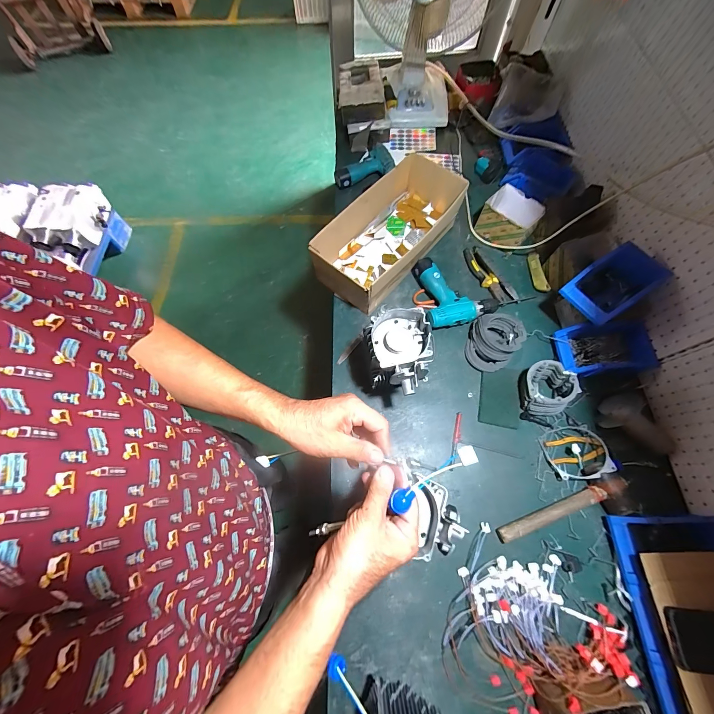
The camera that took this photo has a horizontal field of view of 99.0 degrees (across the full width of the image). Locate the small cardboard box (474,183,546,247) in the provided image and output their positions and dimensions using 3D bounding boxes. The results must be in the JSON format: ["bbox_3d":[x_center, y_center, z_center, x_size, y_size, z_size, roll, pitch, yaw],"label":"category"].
[{"bbox_3d":[0.438,-0.392,0.873,0.154,0.093,0.124,37,73,13],"label":"small cardboard box"}]

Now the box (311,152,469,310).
[{"bbox_3d":[0.095,-0.334,0.829,0.205,0.137,0.439,39,73,13],"label":"box"}]

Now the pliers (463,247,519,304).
[{"bbox_3d":[0.365,-0.227,0.847,0.053,0.027,0.206,-29,72,-11],"label":"pliers"}]

